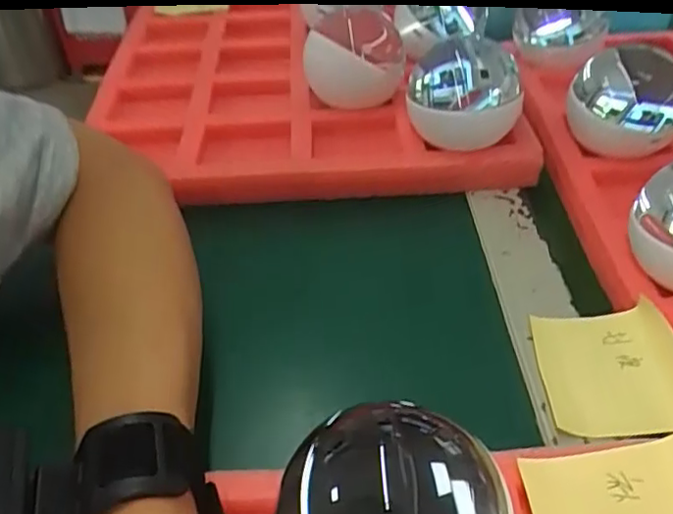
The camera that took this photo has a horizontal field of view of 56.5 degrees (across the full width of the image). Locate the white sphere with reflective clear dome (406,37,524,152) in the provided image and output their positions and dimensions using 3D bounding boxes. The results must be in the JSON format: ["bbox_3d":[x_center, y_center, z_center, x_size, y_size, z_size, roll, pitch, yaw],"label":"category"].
[{"bbox_3d":[0.085,-0.110,0.416,0.072,0.076,0.080,9,41,13],"label":"white sphere with reflective clear dome"}]

